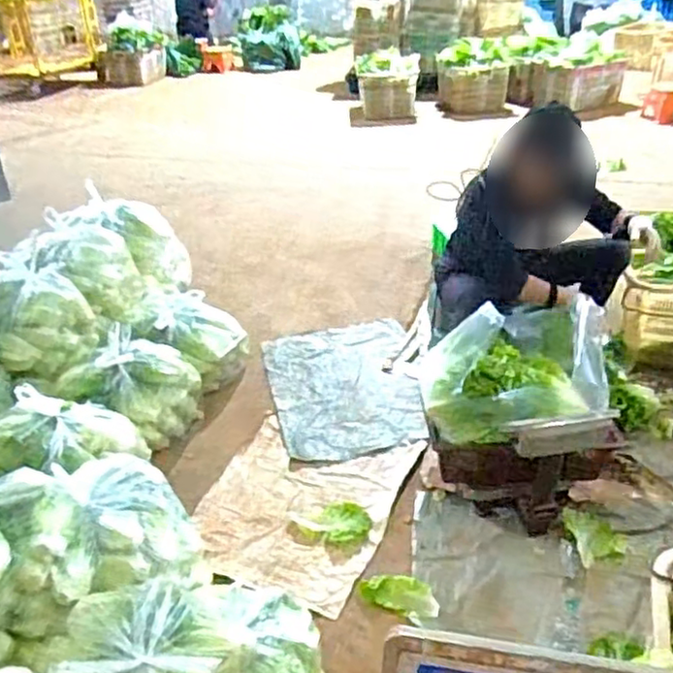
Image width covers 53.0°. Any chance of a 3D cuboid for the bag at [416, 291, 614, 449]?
[{"bbox_3d":[0.465,0.057,1.720,0.407,0.275,0.469,7,33,16],"label":"bag"}]

